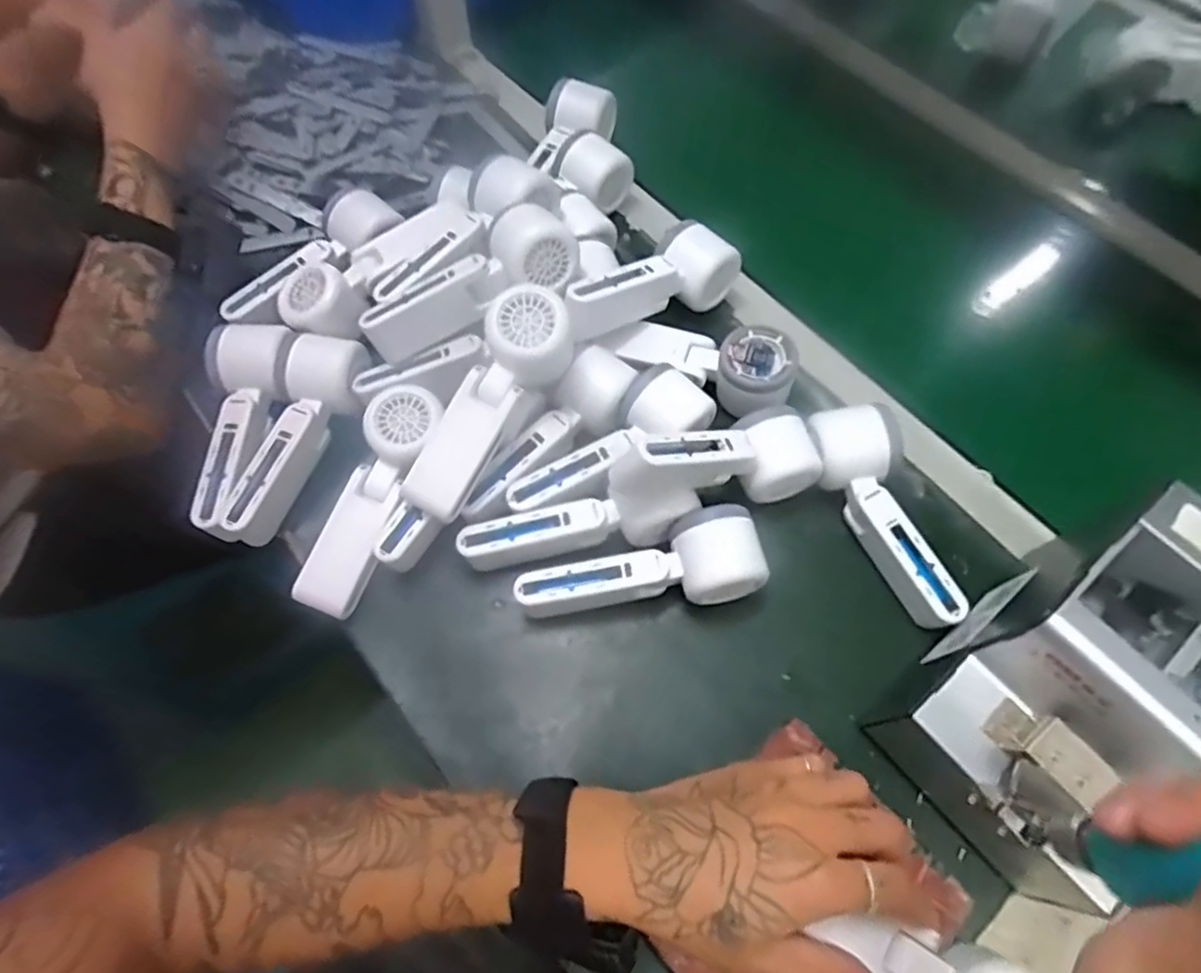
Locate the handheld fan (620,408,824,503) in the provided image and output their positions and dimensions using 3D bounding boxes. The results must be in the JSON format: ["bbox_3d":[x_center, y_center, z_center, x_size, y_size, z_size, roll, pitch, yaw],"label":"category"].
[{"bbox_3d":[0.080,-0.023,0.439,0.152,0.047,0.057,0,59,-38],"label":"handheld fan"}]

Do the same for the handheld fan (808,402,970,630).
[{"bbox_3d":[0.194,0.019,0.454,0.051,0.050,0.157,-13,65,-7],"label":"handheld fan"}]

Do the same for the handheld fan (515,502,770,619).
[{"bbox_3d":[0.027,0.061,0.444,0.160,0.051,0.058,-14,65,-7],"label":"handheld fan"}]

